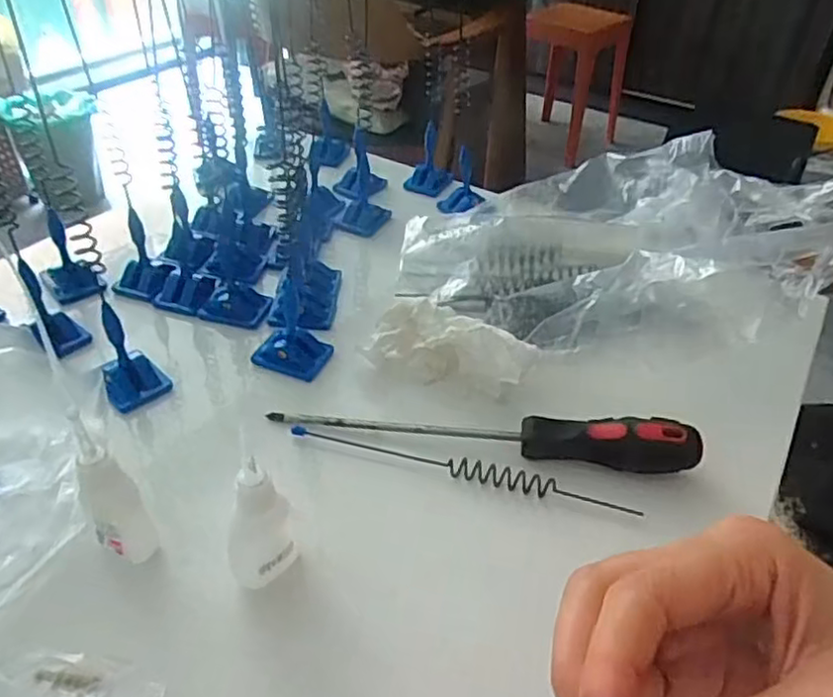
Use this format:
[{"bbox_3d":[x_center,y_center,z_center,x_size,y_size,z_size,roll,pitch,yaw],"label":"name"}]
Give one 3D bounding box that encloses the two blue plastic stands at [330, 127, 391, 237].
[{"bbox_3d":[-0.048,-0.151,0.576,0.047,0.067,0.093,-2,40,-5],"label":"two blue plastic stands"}]

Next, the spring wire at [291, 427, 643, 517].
[{"bbox_3d":[0.023,0.065,0.363,0.190,0.008,0.011,11,41,10],"label":"spring wire"}]

